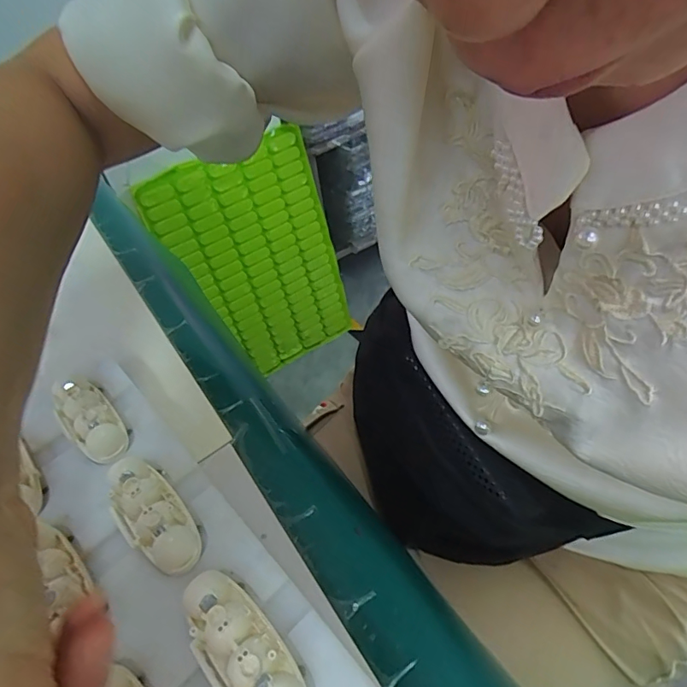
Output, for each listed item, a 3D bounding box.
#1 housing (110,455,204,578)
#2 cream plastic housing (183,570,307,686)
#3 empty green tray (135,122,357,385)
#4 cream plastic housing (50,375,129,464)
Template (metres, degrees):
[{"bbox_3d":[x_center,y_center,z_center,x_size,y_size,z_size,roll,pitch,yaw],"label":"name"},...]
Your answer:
[{"bbox_3d":[-0.087,0.075,0.215,0.026,0.015,0.063,-38,54,-24],"label":"housing"},{"bbox_3d":[-0.038,0.112,0.176,0.025,0.015,0.061,-37,53,-23],"label":"cream plastic housing"},{"bbox_3d":[-0.196,-0.183,1.185,0.399,0.582,0.037,-33,41,-22],"label":"empty green tray"},{"bbox_3d":[-0.134,0.038,0.254,0.023,0.016,0.057,-37,53,-23],"label":"cream plastic housing"}]

